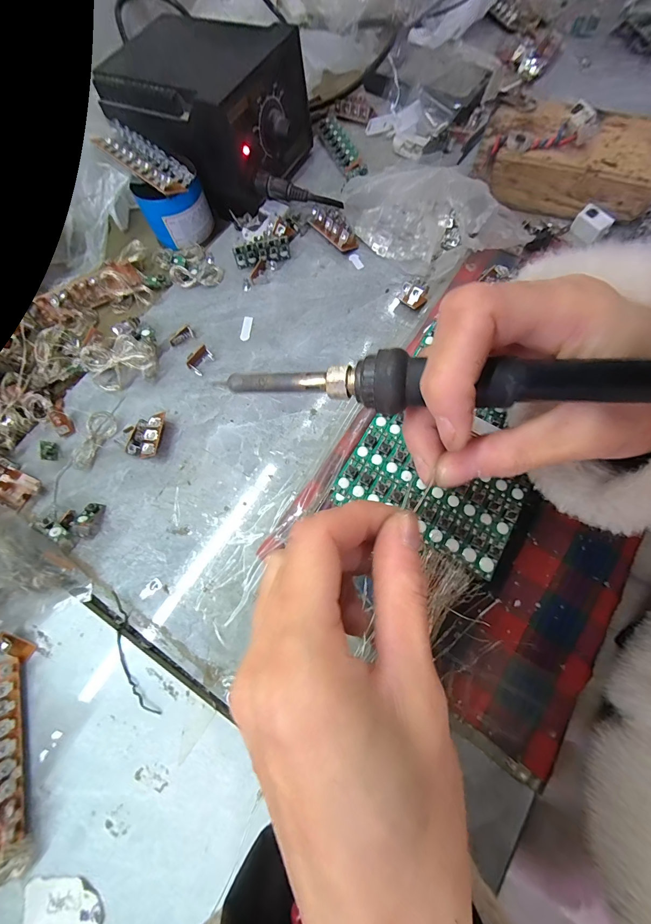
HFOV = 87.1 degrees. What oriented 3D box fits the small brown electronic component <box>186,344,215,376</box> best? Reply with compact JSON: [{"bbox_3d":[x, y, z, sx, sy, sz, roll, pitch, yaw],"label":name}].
[{"bbox_3d":[-0.098,-0.081,0.269,0.013,0.008,0.022,28,76,9],"label":"small brown electronic component"}]

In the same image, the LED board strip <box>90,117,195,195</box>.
[{"bbox_3d":[-0.151,-0.249,0.282,0.098,0.012,0.032,39,78,12],"label":"LED board strip"}]

